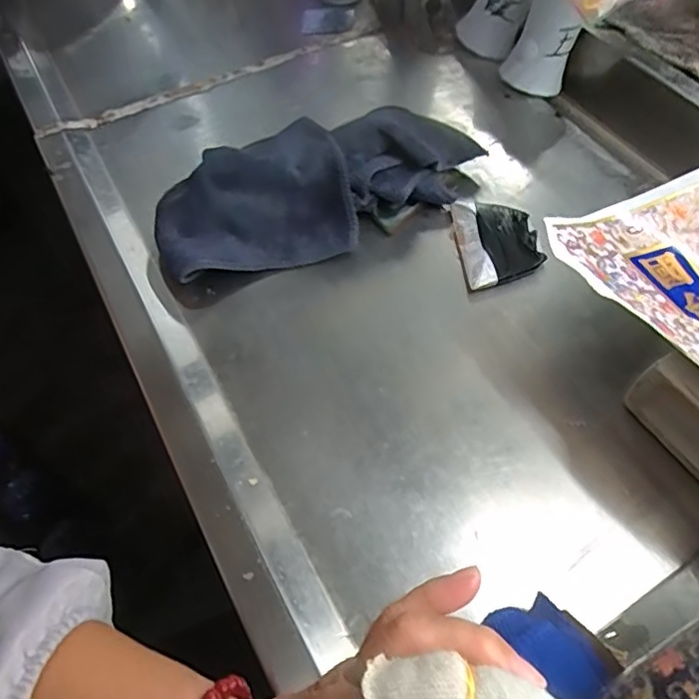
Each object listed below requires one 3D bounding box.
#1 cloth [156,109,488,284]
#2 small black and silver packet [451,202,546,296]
[{"bbox_3d":[-0.020,-0.127,0.431,0.255,0.052,0.104,-20,59,-9],"label":"cloth"},{"bbox_3d":[0.110,-0.082,0.431,0.058,0.008,0.083,-8,58,-1],"label":"small black and silver packet"}]

